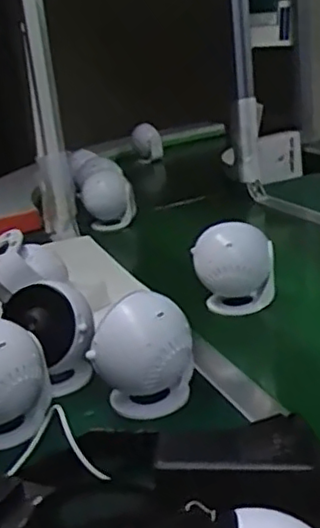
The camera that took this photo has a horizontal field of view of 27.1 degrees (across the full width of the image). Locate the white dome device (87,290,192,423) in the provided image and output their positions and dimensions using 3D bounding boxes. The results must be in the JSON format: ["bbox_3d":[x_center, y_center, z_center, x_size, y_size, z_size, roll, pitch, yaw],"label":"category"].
[{"bbox_3d":[-0.015,0.102,0.709,0.091,0.132,0.079,4,21,19],"label":"white dome device"}]

